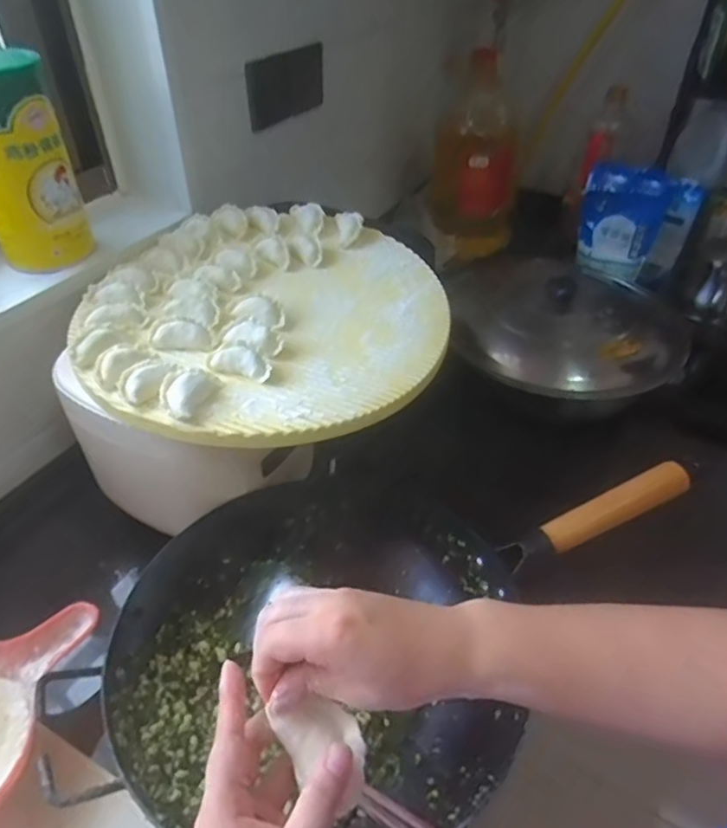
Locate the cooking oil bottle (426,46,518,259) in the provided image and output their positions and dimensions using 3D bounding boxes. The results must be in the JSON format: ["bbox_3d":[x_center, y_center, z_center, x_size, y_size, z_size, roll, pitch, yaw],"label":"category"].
[{"bbox_3d":[0.206,-0.463,1.127,0.163,0.316,0.120,9,40,10],"label":"cooking oil bottle"}]

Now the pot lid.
[{"bbox_3d":[0.279,-0.122,0.812,0.300,0.077,0.242,9,40,10],"label":"pot lid"}]

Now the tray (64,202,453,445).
[{"bbox_3d":[-0.100,-0.119,0.652,0.368,0.035,0.378,0,44,0],"label":"tray"}]

